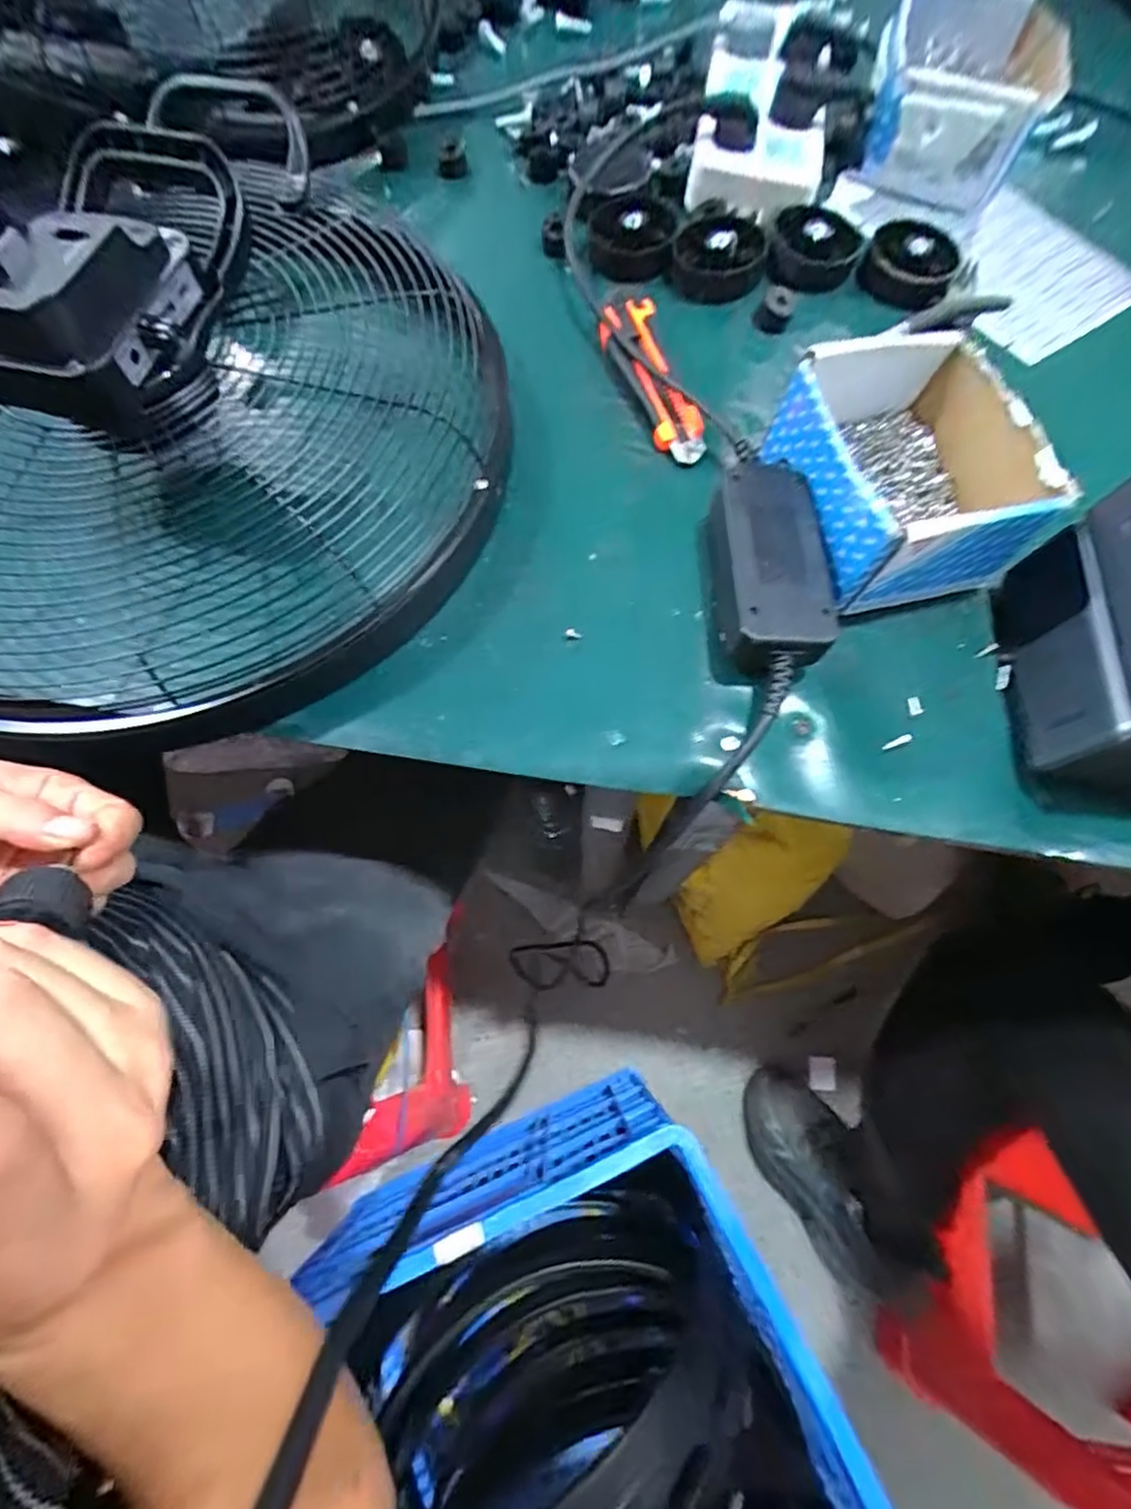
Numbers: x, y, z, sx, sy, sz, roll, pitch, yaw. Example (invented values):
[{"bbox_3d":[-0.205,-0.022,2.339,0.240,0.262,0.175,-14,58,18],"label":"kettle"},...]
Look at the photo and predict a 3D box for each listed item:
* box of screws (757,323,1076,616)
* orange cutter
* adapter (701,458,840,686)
[{"bbox_3d":[0.193,-0.162,0.361,0.112,0.064,0.127,-14,71,-4],"label":"box of screws"},{"bbox_3d":[0.058,-0.251,0.419,0.039,0.019,0.129,-15,71,-5],"label":"orange cutter"},{"bbox_3d":[0.110,-0.103,0.353,0.061,0.037,0.128,-1,70,0],"label":"adapter"}]

